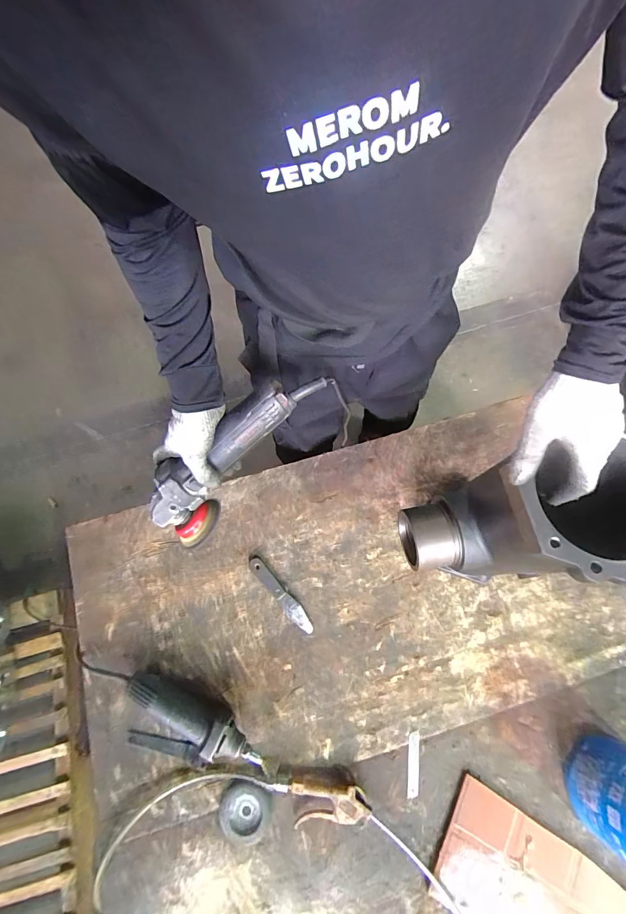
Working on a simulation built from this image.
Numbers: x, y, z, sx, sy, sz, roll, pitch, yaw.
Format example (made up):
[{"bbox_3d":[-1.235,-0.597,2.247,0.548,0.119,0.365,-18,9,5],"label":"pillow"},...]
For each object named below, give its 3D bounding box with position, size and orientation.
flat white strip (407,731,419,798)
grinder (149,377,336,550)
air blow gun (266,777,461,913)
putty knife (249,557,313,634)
[{"bbox_3d":[0.180,0.552,0.678,0.020,0.004,0.100,6,73,3],"label":"flat white strip"},{"bbox_3d":[-0.117,-0.004,0.530,0.082,0.092,0.317,45,103,12],"label":"grinder"},{"bbox_3d":[0.099,0.639,0.636,0.376,0.028,0.095,27,75,9],"label":"air blow gun"},{"bbox_3d":[-0.066,0.280,0.764,0.031,0.012,0.181,-41,76,-11],"label":"putty knife"}]

